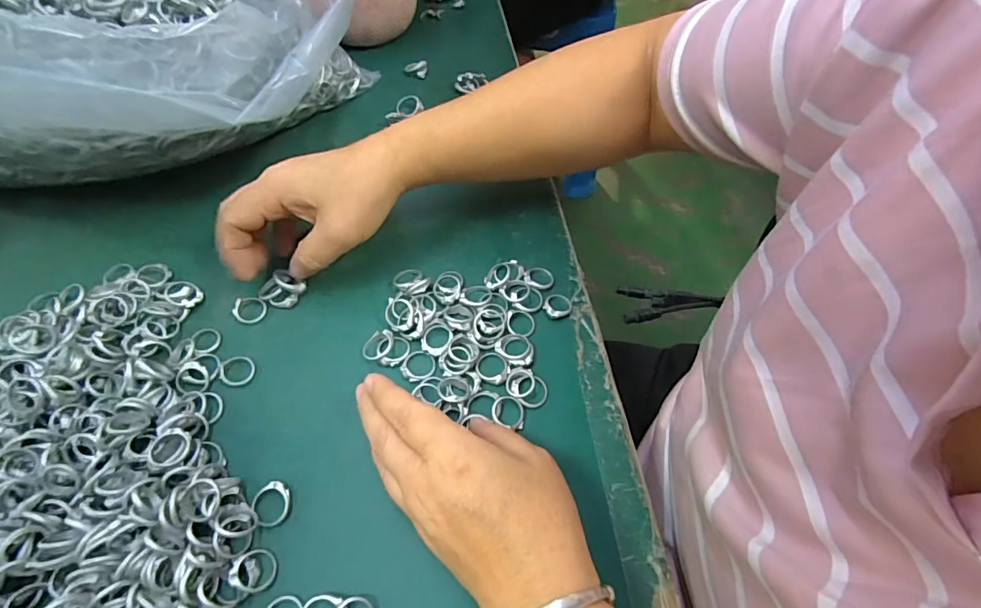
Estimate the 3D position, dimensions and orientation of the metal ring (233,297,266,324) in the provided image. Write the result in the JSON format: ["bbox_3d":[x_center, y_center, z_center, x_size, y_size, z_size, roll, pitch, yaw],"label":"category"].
[{"bbox_3d":[-0.166,0.003,0.321,0.022,0.004,0.018,17,59,8],"label":"metal ring"}]

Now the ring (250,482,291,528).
[{"bbox_3d":[-0.119,0.109,0.255,0.021,0.004,0.021,1,58,-2],"label":"ring"}]

